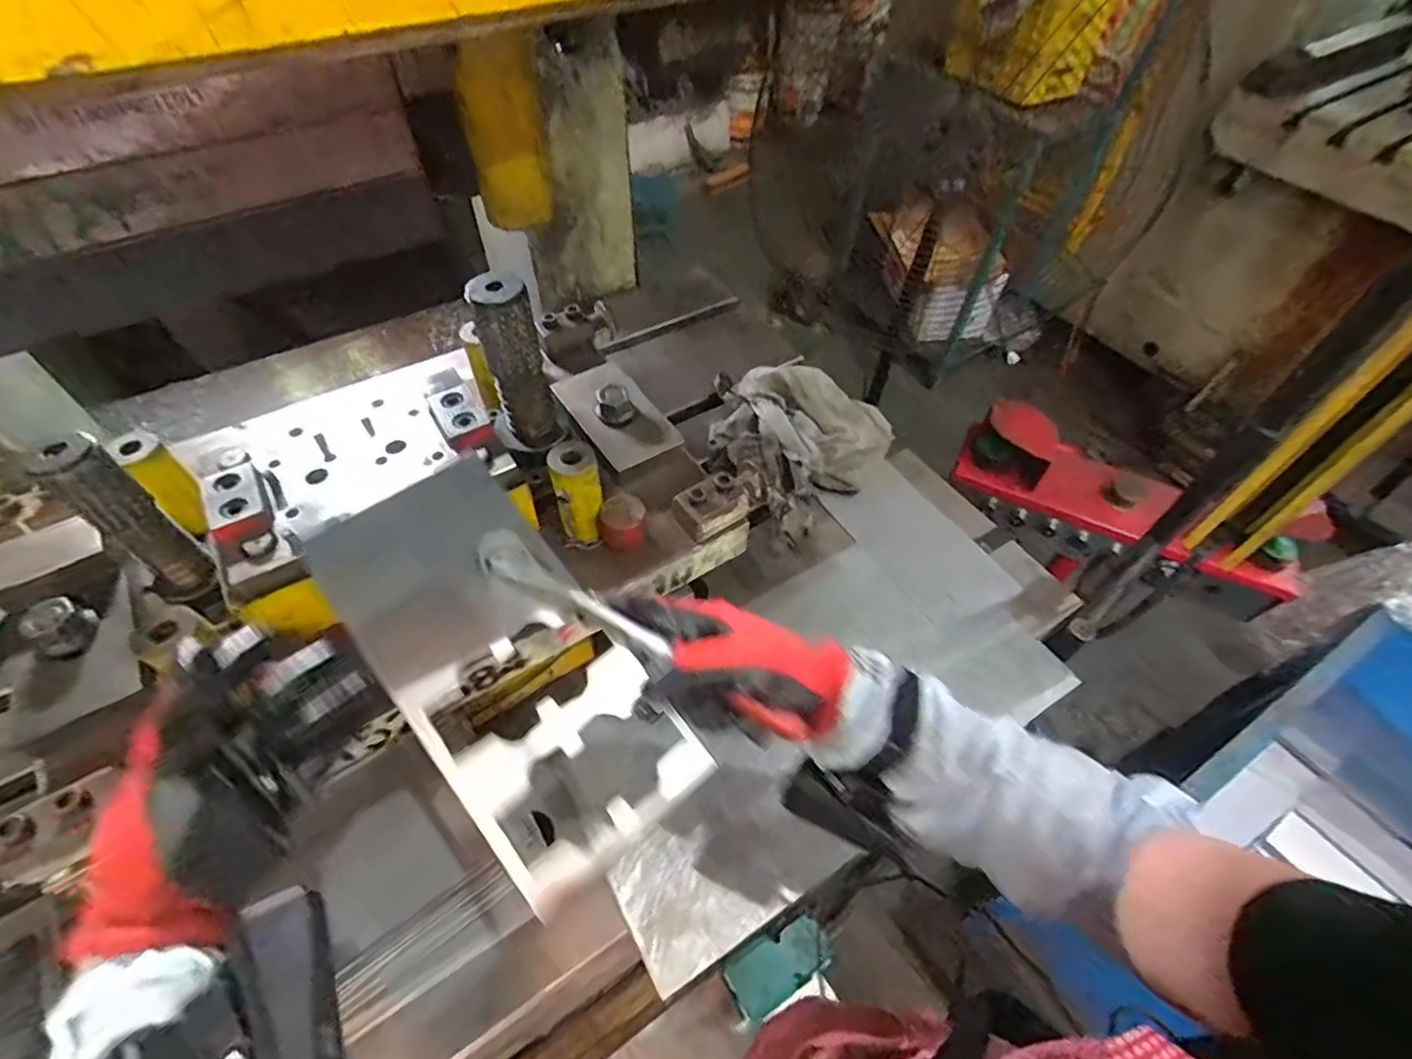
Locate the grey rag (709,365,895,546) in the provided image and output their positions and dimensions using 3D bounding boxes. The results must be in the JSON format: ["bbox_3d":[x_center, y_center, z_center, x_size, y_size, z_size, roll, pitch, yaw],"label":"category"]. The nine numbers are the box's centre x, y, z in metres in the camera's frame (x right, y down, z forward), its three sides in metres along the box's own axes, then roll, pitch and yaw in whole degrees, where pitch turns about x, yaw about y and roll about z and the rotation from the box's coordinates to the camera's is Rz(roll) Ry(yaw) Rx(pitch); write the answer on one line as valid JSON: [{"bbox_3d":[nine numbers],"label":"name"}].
[{"bbox_3d":[0.110,-0.124,0.814,0.231,0.067,0.216,-34,61,-25],"label":"grey rag"}]

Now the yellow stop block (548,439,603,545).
[{"bbox_3d":[-0.112,-0.028,0.560,0.040,0.096,0.043,-10,54,-9],"label":"yellow stop block"}]

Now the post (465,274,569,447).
[{"bbox_3d":[-0.162,-0.134,0.550,0.057,0.161,0.043,-14,55,-12],"label":"post"}]

